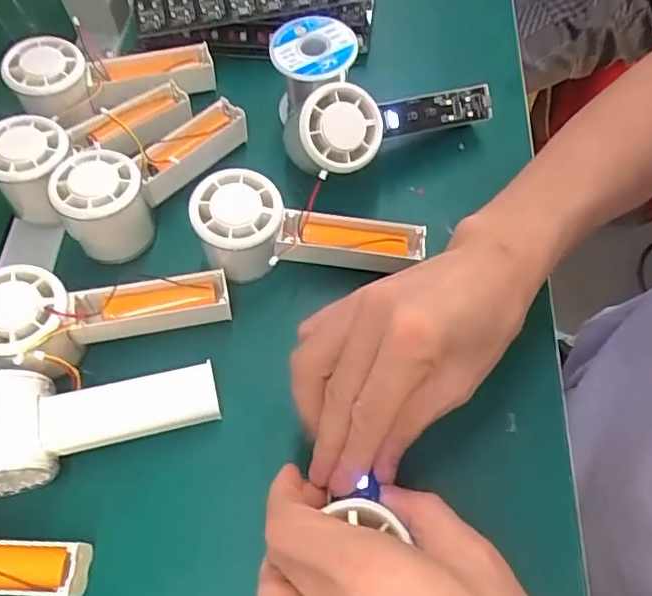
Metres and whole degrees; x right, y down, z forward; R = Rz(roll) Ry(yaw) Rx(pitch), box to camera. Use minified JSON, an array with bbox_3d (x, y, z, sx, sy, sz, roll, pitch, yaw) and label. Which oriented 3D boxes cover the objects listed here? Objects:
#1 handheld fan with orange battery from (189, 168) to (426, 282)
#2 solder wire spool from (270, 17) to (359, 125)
[{"bbox_3d":[-0.013,-0.040,0.381,0.150,0.047,0.062,7,63,-11],"label":"handheld fan with orange battery"},{"bbox_3d":[-0.007,-0.165,0.430,0.060,0.056,0.064,0,63,1],"label":"solder wire spool"}]

